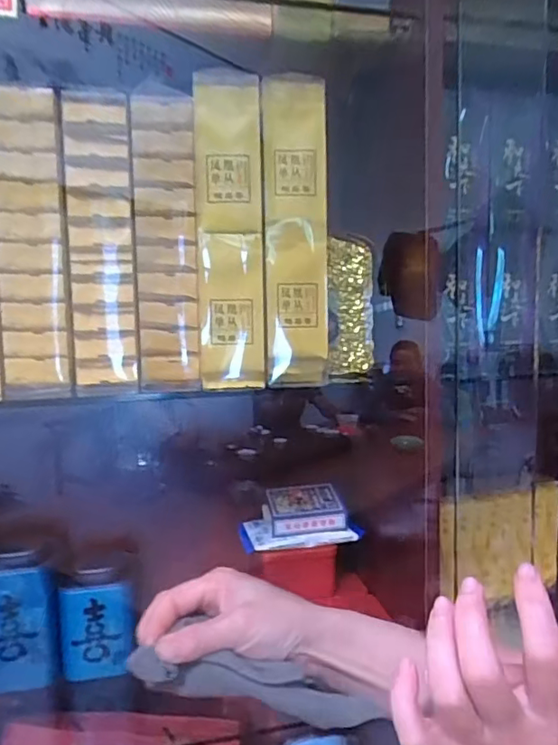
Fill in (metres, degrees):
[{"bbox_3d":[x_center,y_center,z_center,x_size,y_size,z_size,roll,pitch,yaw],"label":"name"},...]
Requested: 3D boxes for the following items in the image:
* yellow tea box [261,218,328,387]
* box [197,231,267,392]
[{"bbox_3d":[0.016,-0.063,0.514,0.055,0.145,0.042,2,1,9],"label":"yellow tea box"},{"bbox_3d":[-0.045,-0.057,0.516,0.061,0.136,0.061,-2,6,-5],"label":"box"}]

